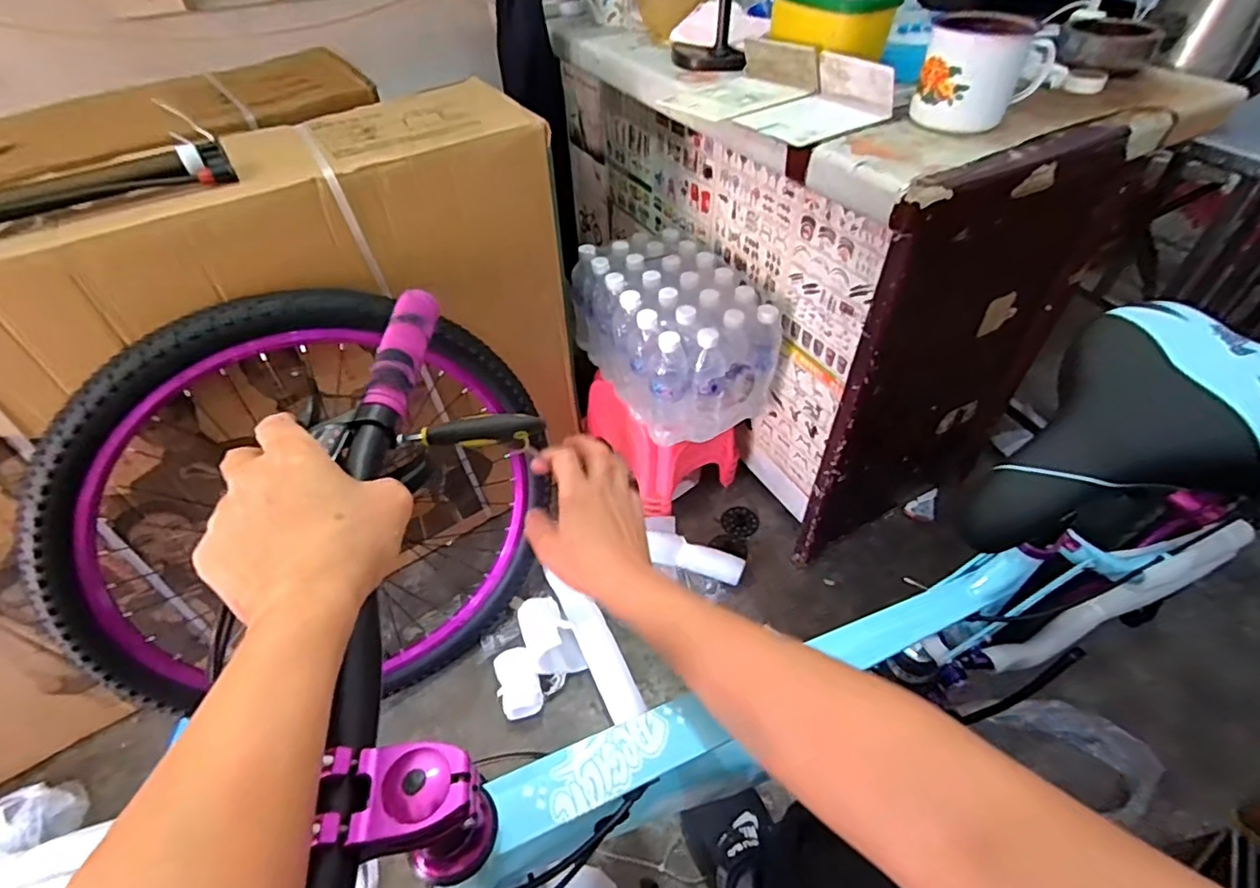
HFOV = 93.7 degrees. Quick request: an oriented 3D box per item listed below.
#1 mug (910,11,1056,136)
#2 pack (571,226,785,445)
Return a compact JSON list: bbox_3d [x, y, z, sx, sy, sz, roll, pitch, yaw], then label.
[{"bbox_3d":[0.384,-0.403,0.644,0.124,0.091,0.116,20,50,18],"label":"mug"},{"bbox_3d":[0.079,-0.208,1.081,0.259,0.219,0.355,-22,50,-19],"label":"pack"}]

